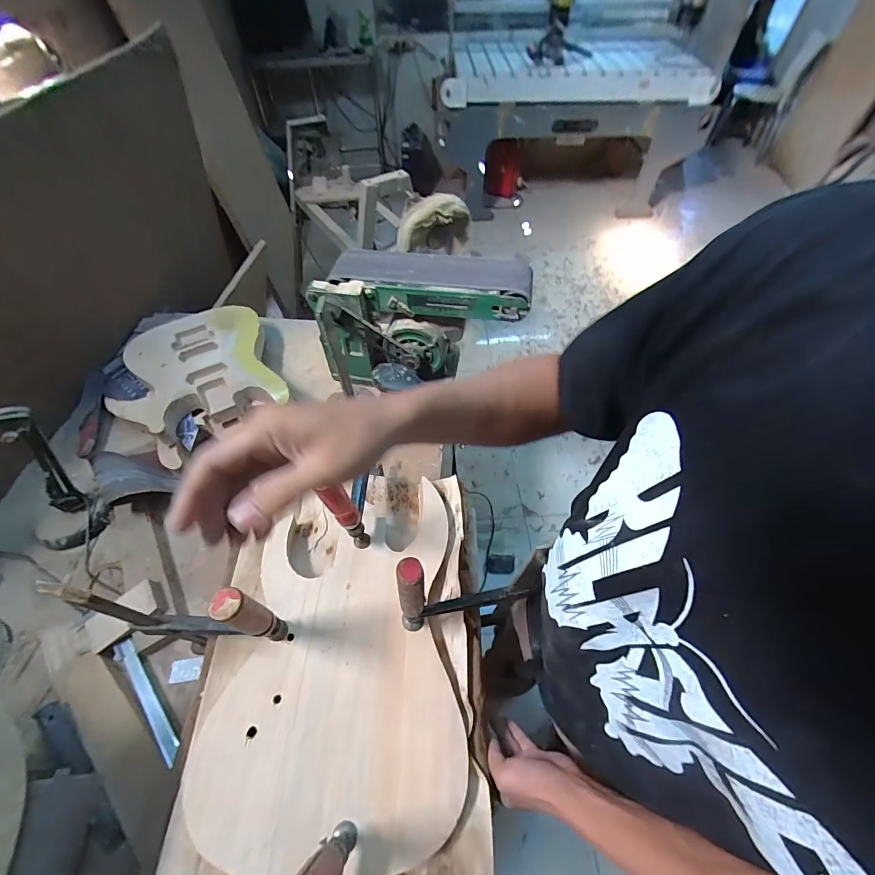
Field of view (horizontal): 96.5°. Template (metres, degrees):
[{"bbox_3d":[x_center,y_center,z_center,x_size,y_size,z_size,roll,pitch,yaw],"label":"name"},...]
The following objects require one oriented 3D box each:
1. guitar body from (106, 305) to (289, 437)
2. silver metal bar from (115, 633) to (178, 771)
[{"bbox_3d":[-0.552,-0.139,0.880,0.356,0.066,0.391,-23,58,-15],"label":"guitar body"},{"bbox_3d":[-0.439,0.391,0.588,0.202,0.009,0.024,42,43,23],"label":"silver metal bar"}]

